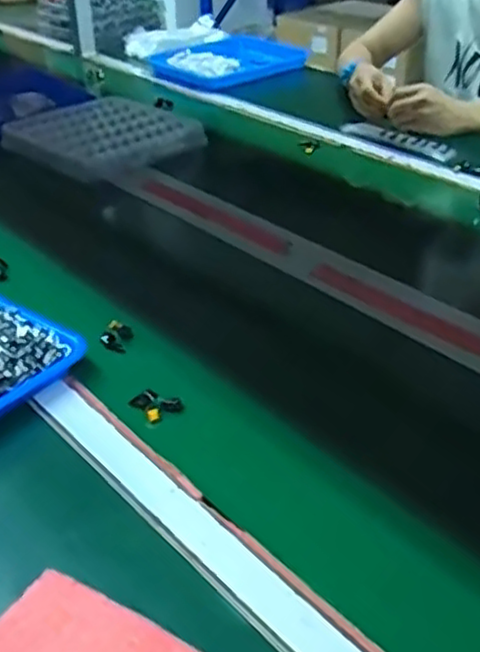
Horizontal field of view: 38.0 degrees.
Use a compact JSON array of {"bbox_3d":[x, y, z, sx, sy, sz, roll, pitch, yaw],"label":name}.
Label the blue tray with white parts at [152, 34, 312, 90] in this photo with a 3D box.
[{"bbox_3d":[-0.021,-0.616,1.627,0.285,0.040,0.289,28,44,35],"label":"blue tray with white parts"}]

